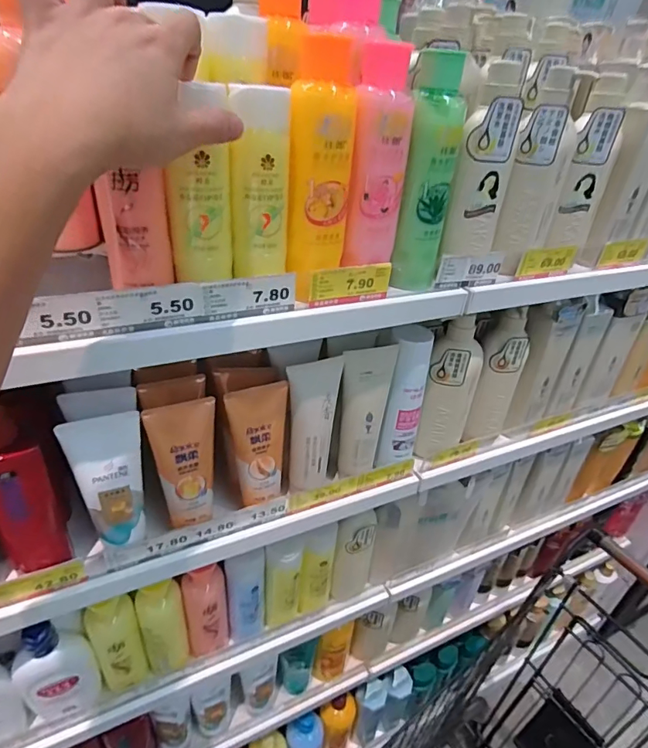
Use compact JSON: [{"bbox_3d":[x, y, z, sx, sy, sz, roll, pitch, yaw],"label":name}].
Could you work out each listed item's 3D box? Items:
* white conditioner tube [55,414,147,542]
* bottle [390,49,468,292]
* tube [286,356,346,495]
[{"bbox_3d":[-0.226,0.118,0.498,0.070,0.155,0.037,-13,37,-25],"label":"white conditioner tube"},{"bbox_3d":[0.105,-0.194,0.470,0.048,0.213,0.044,13,34,13],"label":"bottle"},{"bbox_3d":[-0.011,0.065,0.583,0.068,0.170,0.033,-17,38,-30],"label":"tube"}]

